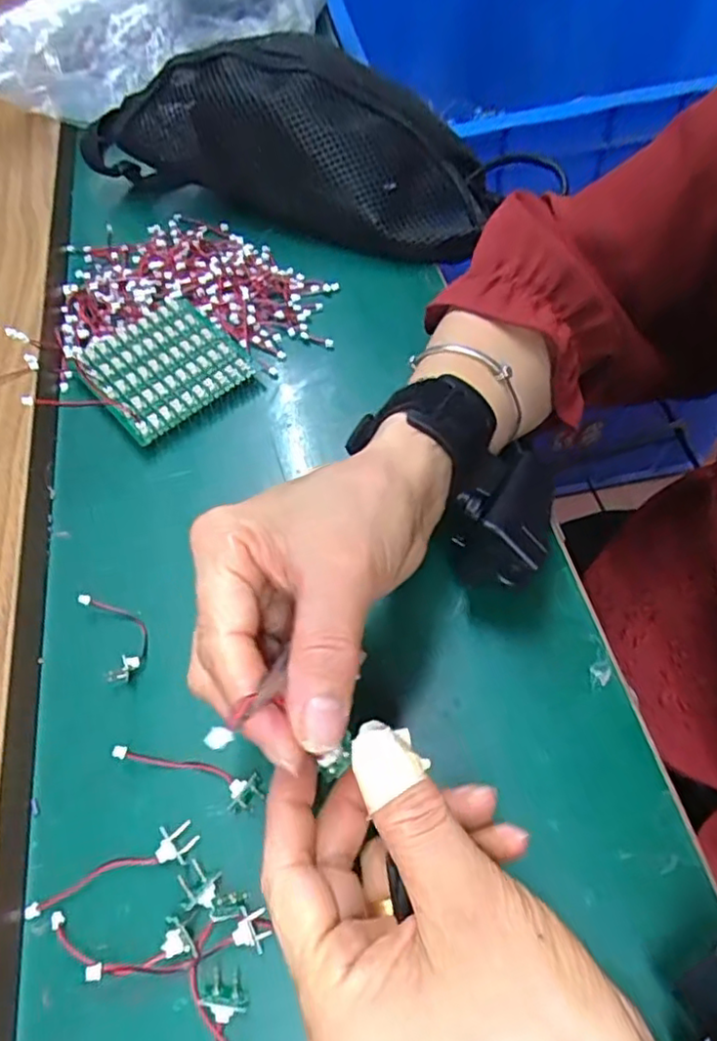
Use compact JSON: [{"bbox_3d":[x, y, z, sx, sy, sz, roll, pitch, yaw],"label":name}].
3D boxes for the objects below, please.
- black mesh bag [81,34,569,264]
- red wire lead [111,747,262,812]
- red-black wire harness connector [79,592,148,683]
[{"bbox_3d":[-0.033,-0.249,0.442,0.319,0.074,0.105,19,102,1],"label":"black mesh bag"},{"bbox_3d":[-0.069,0.103,0.263,0.061,0.012,0.015,12,60,11],"label":"red wire lead"},{"bbox_3d":[-0.111,0.051,0.298,0.022,0.010,0.045,-26,60,-12],"label":"red-black wire harness connector"}]

